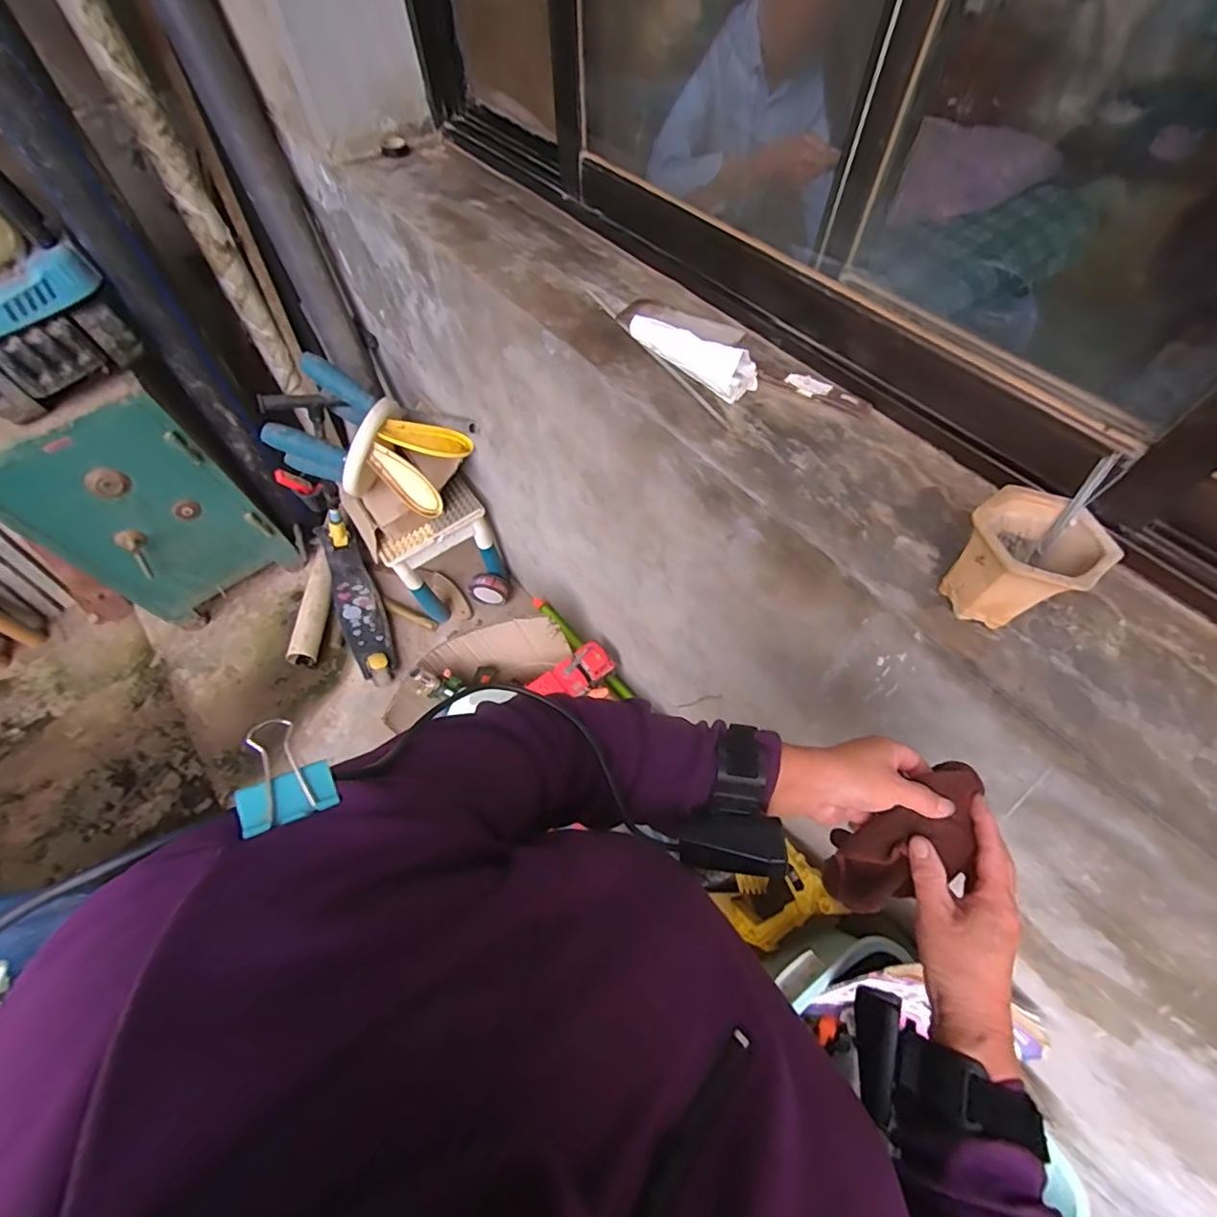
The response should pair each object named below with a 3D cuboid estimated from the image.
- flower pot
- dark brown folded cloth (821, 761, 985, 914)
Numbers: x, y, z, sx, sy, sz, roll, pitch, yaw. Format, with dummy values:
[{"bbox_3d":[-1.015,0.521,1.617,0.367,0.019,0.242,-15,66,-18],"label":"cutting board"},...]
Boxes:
[{"bbox_3d":[0.336,-0.036,0.451,0.085,0.086,0.089,0,59,1],"label":"flower pot"},{"bbox_3d":[0.226,0.184,0.417,0.060,0.055,0.148,47,109,24],"label":"dark brown folded cloth"}]

